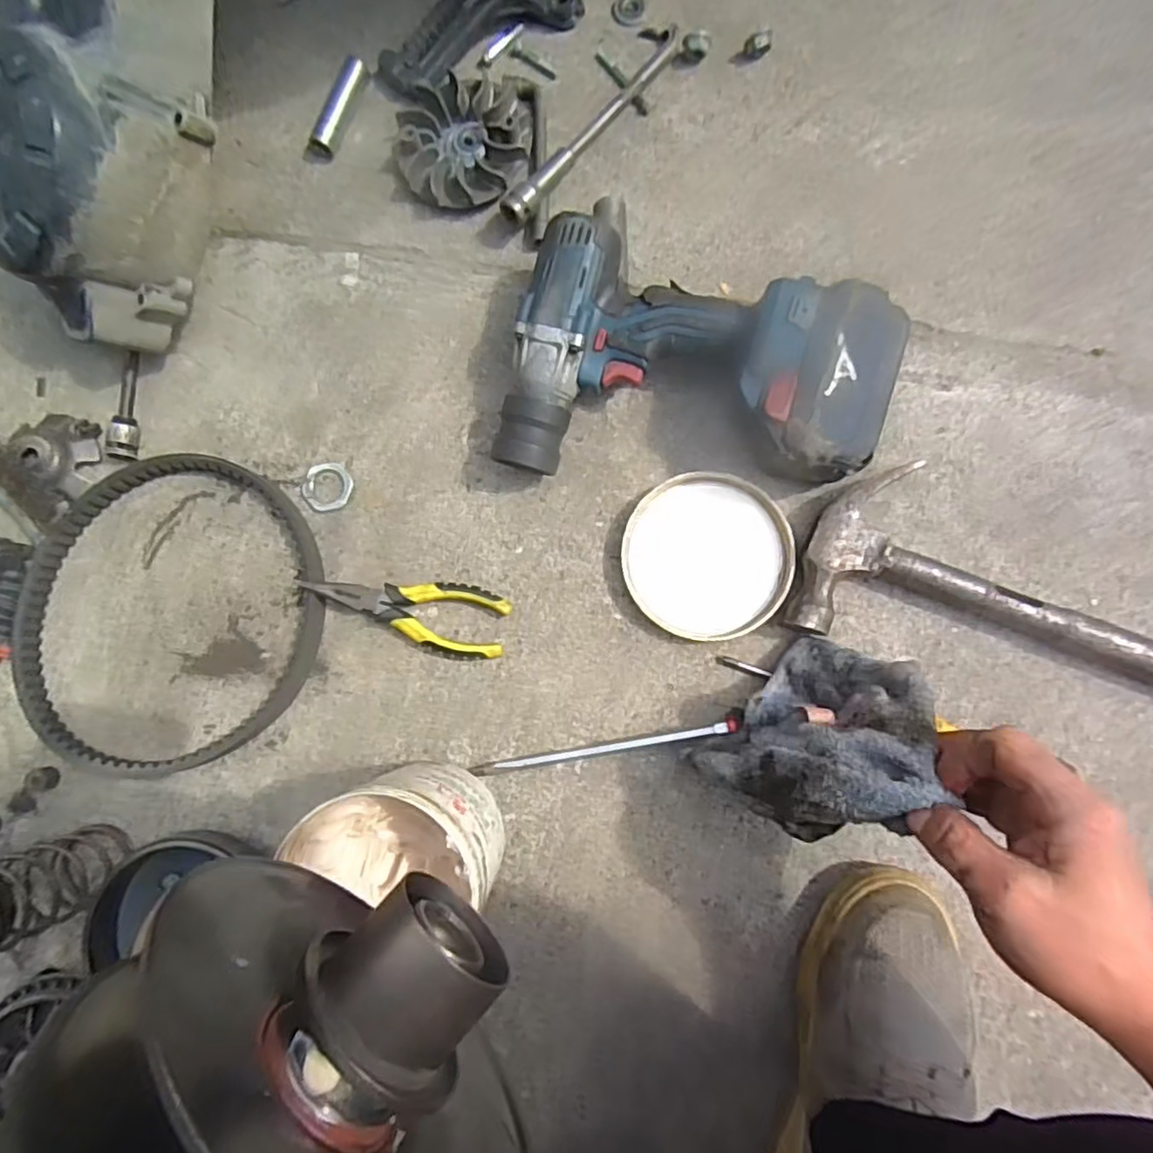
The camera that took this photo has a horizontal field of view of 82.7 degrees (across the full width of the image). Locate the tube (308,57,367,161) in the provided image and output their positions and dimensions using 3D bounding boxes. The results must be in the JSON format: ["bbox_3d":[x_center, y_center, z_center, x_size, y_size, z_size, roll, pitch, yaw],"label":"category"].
[{"bbox_3d":[-0.197,-0.389,0.544,0.024,0.022,0.081,21,86,6],"label":"tube"}]

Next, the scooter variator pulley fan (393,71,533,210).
[{"bbox_3d":[-0.092,-0.346,0.529,0.108,0.027,0.101,9,85,5],"label":"scooter variator pulley fan"}]

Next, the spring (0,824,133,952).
[{"bbox_3d":[-0.365,0.208,0.431,0.060,0.107,0.054,-24,83,1],"label":"spring"}]

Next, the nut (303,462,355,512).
[{"bbox_3d":[-0.199,-0.072,0.524,0.039,0.004,0.040,0,85,4],"label":"nut"}]

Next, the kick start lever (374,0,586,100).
[{"bbox_3d":[-0.084,-0.453,0.541,0.175,0.025,0.065,-29,83,1],"label":"kick start lever"}]

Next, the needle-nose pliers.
[{"bbox_3d":[-0.129,0.027,0.494,0.152,0.027,0.053,10,85,5],"label":"needle-nose pliers"}]

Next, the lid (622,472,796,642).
[{"bbox_3d":[0.099,-0.015,0.494,0.121,0.014,0.120,0,85,4],"label":"lid"}]

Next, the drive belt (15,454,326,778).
[{"bbox_3d":[-0.316,0.031,0.506,0.229,0.019,0.253,18,86,5],"label":"drive belt"}]

